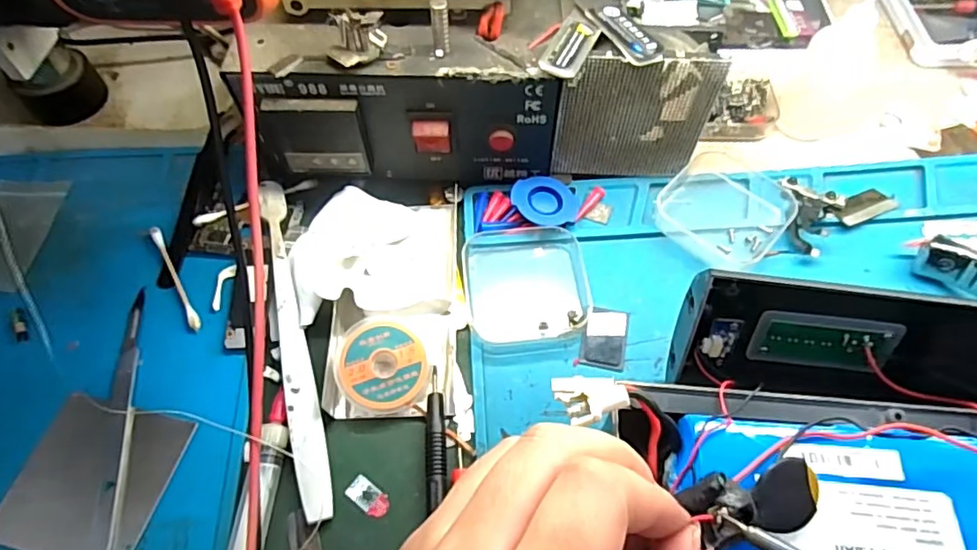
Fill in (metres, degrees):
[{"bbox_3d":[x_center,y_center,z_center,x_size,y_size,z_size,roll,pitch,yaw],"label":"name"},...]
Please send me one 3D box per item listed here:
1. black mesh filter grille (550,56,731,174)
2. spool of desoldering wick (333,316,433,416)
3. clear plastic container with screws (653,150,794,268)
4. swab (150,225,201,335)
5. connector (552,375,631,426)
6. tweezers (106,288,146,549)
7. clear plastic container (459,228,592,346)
[{"bbox_3d":[0.076,-0.082,0.308,0.078,0.079,0.012,0,60,1],"label":"black mesh filter grille"},{"bbox_3d":[-0.050,0.043,0.277,0.044,0.010,0.044,4,74,-12],"label":"spool of desoldering wick"},{"bbox_3d":[0.133,-0.039,0.322,0.063,0.012,0.074,40,68,21],"label":"clear plastic container with screws"},{"bbox_3d":[-0.166,0.001,0.306,0.006,0.005,0.072,-29,63,-15],"label":"swab"},{"bbox_3d":[0.037,0.044,0.207,0.025,0.006,0.019,-7,60,-2],"label":"connector"},{"bbox_3d":[-0.170,0.062,0.271,0.008,0.004,0.128,-11,60,-5],"label":"tweezers"},{"bbox_3d":[0.019,0.002,0.304,0.061,0.015,0.064,-7,60,-3],"label":"clear plastic container"}]

